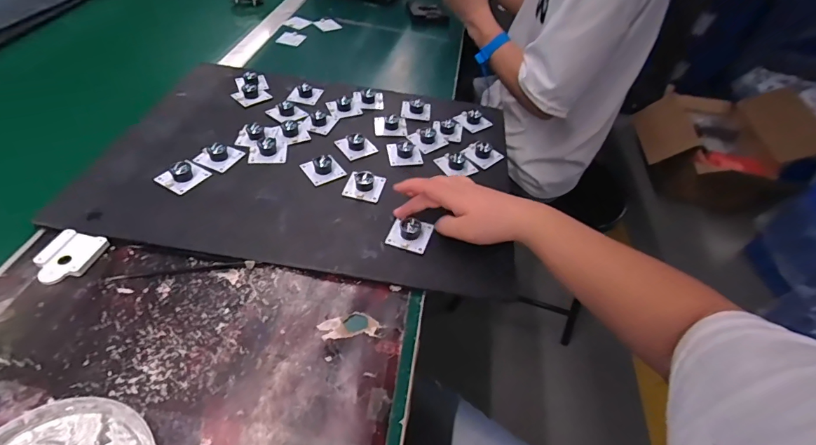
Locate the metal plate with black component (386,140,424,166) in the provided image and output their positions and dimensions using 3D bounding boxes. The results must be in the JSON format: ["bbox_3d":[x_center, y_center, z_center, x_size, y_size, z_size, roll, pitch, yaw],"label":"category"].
[{"bbox_3d":[-0.003,-0.095,0.532,0.043,0.018,0.042,-4,47,-11],"label":"metal plate with black component"}]

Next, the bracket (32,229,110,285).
[{"bbox_3d":[-0.320,0.032,0.385,0.046,0.009,0.055,14,47,6],"label":"bracket"}]

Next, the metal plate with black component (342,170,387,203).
[{"bbox_3d":[-0.051,-0.046,0.480,0.044,0.018,0.042,12,46,4],"label":"metal plate with black component"}]

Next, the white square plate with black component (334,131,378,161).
[{"bbox_3d":[-0.070,-0.106,0.534,0.041,0.017,0.048,-29,56,-30],"label":"white square plate with black component"}]

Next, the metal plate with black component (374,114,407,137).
[{"bbox_3d":[-0.024,-0.142,0.574,0.044,0.015,0.043,1,47,-7],"label":"metal plate with black component"}]

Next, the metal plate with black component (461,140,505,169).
[{"bbox_3d":[0.099,-0.097,0.547,0.044,0.018,0.040,37,53,25],"label":"metal plate with black component"}]

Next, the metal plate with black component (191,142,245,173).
[{"bbox_3d":[-0.229,-0.084,0.491,0.049,0.016,0.043,16,47,8],"label":"metal plate with black component"}]

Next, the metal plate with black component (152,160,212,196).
[{"bbox_3d":[-0.254,-0.056,0.461,0.038,0.017,0.046,29,50,19],"label":"metal plate with black component"}]

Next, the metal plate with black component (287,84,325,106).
[{"bbox_3d":[-0.153,-0.194,0.609,0.040,0.016,0.048,11,46,3],"label":"metal plate with black component"}]

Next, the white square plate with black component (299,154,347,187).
[{"bbox_3d":[-0.103,-0.068,0.494,0.041,0.015,0.041,-25,55,-27],"label":"white square plate with black component"}]

